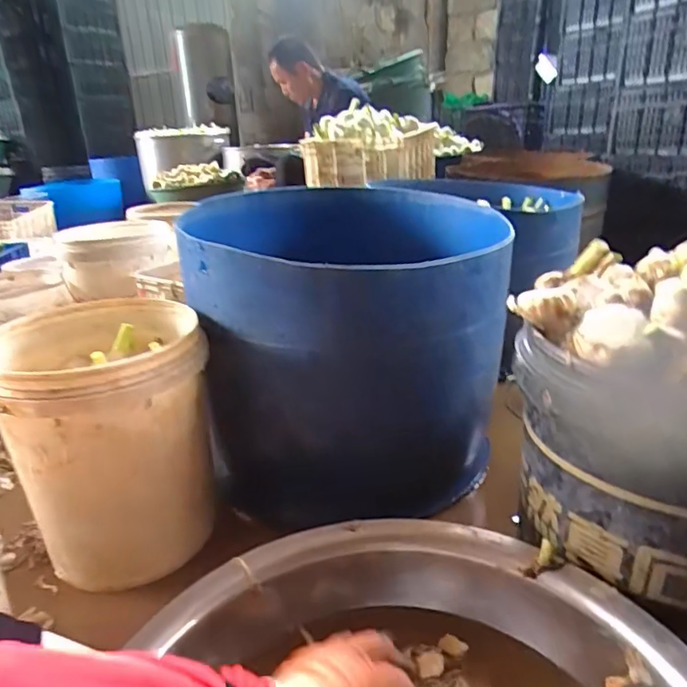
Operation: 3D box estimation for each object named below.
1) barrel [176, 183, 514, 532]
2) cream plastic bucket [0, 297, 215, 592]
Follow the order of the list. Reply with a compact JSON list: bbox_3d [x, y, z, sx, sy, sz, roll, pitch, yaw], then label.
[{"bbox_3d":[0.036,-0.029,1.093,0.544,0.456,0.618,1,23,10],"label":"barrel"},{"bbox_3d":[-0.366,0.145,0.862,0.304,0.343,0.318,-12,24,-20],"label":"cream plastic bucket"}]

